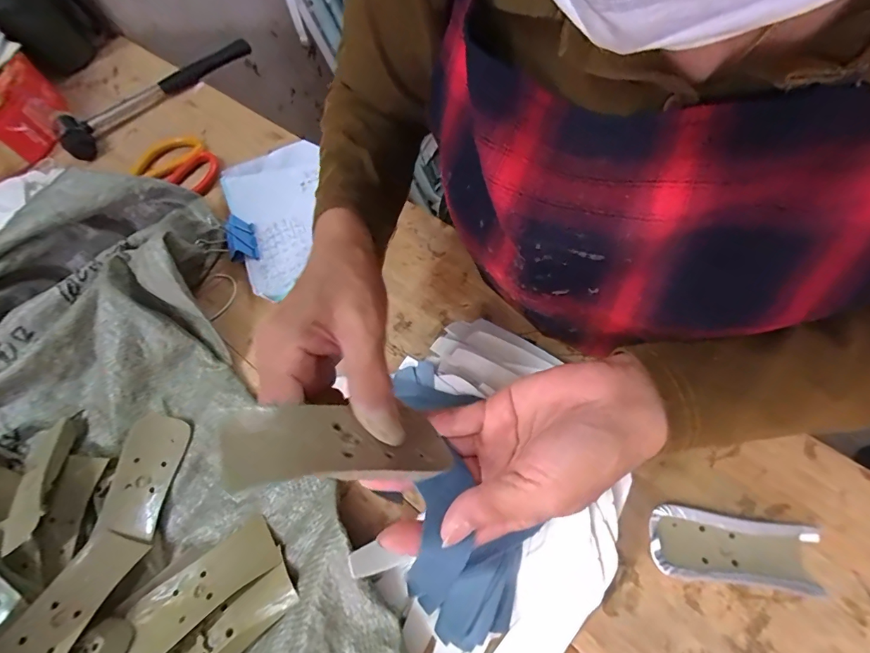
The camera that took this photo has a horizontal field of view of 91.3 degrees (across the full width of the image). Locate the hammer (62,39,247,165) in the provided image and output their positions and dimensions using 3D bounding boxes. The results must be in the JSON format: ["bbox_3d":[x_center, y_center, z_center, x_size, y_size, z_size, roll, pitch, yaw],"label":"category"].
[{"bbox_3d":[-0.375,-0.322,0.573,0.054,0.032,0.279,38,73,20],"label":"hammer"}]

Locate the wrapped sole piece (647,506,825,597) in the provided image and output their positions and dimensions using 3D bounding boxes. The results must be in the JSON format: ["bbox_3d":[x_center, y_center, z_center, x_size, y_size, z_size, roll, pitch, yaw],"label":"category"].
[{"bbox_3d":[0.212,0.158,0.303,0.114,0.014,0.044,6,65,8],"label":"wrapped sole piece"}]

